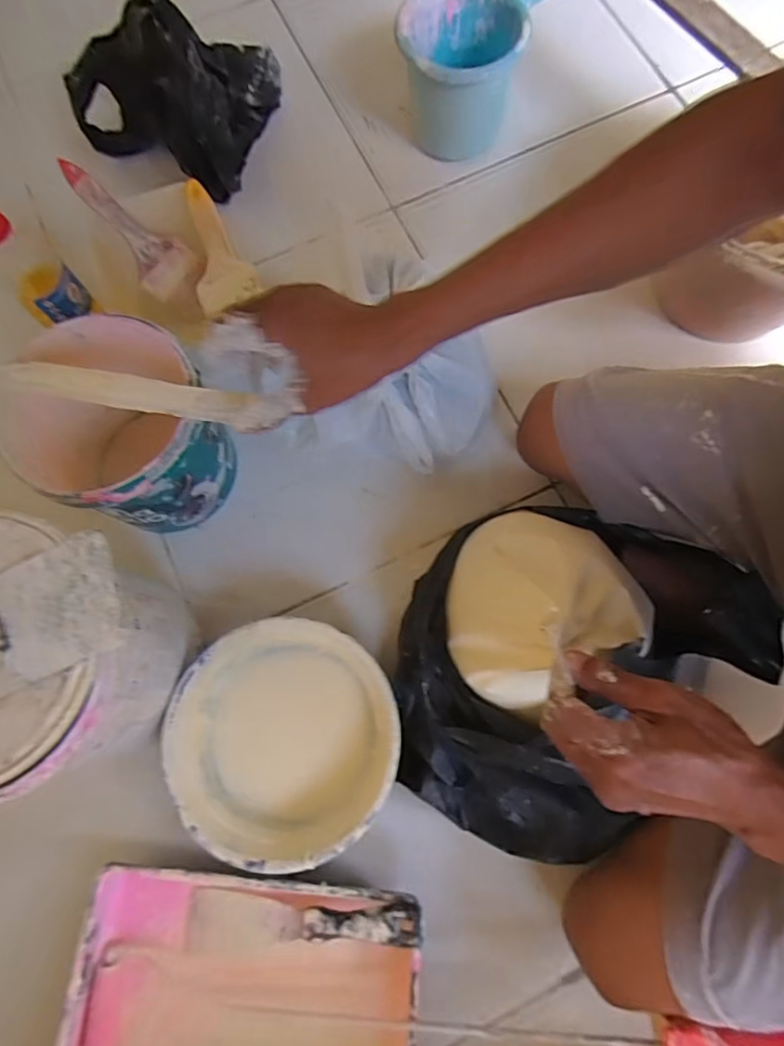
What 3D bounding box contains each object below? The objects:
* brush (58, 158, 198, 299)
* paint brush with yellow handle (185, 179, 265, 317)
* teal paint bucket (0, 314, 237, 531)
[{"bbox_3d":[-0.284,-0.317,0.583,0.027,0.142,0.059,22,73,50],"label":"brush"},{"bbox_3d":[-0.177,-0.281,0.558,0.061,0.030,0.156,-21,71,9],"label":"paint brush with yellow handle"},{"bbox_3d":[-0.243,-0.081,0.528,0.166,0.160,0.163,0,76,1],"label":"teal paint bucket"}]

